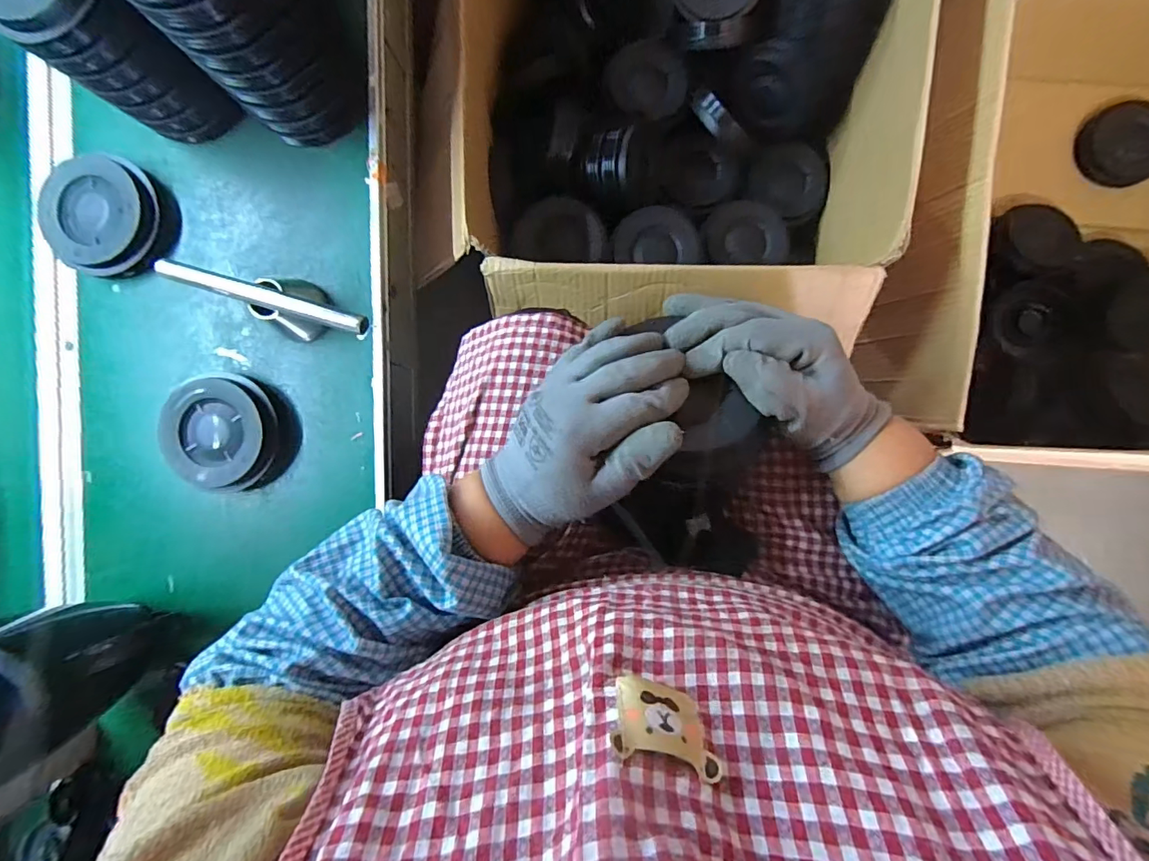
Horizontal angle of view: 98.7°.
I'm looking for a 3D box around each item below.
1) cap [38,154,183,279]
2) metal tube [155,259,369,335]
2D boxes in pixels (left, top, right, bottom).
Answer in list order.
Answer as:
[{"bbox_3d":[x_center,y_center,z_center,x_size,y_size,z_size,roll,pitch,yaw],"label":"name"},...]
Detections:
[{"bbox_3d":[-0.468,-0.214,0.500,0.108,0.040,0.117,0,91,5],"label":"cap"},{"bbox_3d":[-0.284,-0.122,0.450,0.201,0.018,0.018,17,93,5],"label":"metal tube"}]

